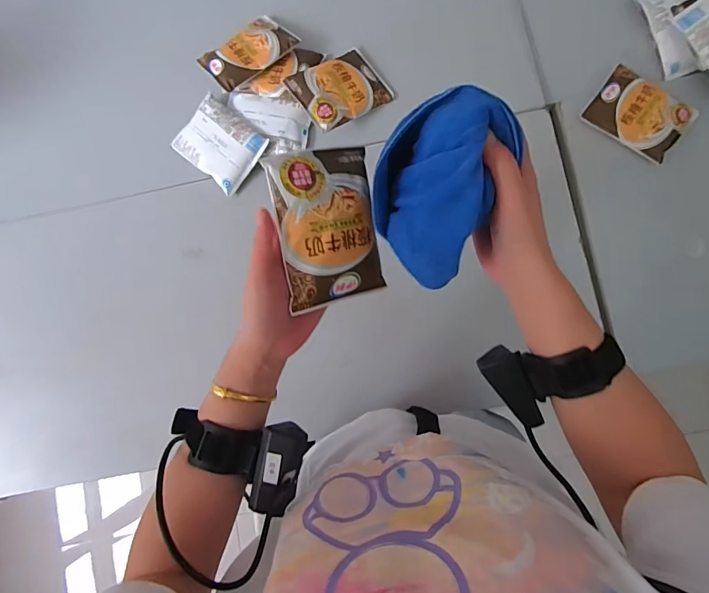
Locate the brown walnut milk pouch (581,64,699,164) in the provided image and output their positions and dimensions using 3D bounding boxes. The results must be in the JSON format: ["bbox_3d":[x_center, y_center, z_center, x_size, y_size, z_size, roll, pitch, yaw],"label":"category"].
[{"bbox_3d":[0.394,-0.253,0.582,0.123,0.014,0.088,37,88,5],"label":"brown walnut milk pouch"}]

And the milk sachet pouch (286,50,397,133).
[{"bbox_3d":[-0.019,-0.296,0.594,0.127,0.015,0.094,-34,87,-18],"label":"milk sachet pouch"}]

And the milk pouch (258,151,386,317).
[{"bbox_3d":[-0.019,-0.059,0.359,0.090,0.016,0.127,-18,104,-29],"label":"milk pouch"}]

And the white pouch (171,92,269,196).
[{"bbox_3d":[-0.193,-0.219,0.602,0.121,0.023,0.092,41,88,5],"label":"white pouch"}]

